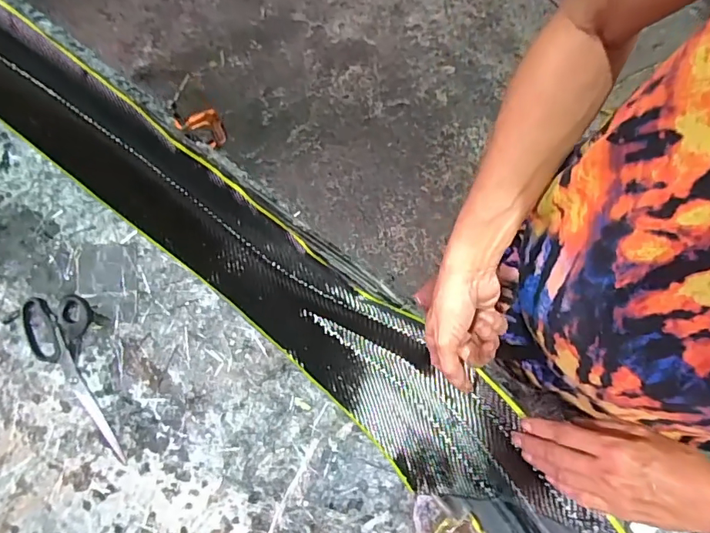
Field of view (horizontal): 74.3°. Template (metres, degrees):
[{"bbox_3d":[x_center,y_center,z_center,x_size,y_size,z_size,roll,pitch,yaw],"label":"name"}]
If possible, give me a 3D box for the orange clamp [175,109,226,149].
[{"bbox_3d":[-0.215,-0.192,0.674,0.055,0.097,0.014,-32,81,-6],"label":"orange clamp"}]

